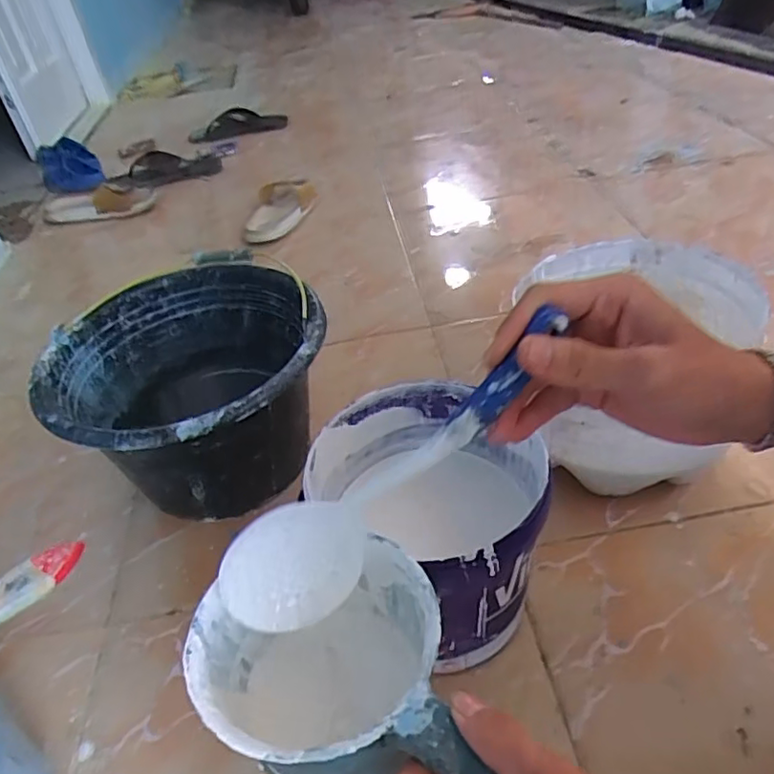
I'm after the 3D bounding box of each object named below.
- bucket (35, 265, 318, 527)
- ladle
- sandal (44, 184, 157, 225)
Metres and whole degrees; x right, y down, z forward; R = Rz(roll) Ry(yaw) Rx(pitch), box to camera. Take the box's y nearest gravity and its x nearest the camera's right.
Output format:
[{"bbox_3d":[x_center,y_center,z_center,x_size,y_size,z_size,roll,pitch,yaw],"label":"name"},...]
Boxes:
[{"bbox_3d":[-0.207,0.016,0.699,0.283,0.184,0.286,-5,41,4],"label":"bucket"},{"bbox_3d":[0.004,0.057,0.338,0.249,0.078,0.029,-42,36,20],"label":"ladle"},{"bbox_3d":[-0.657,-0.411,1.369,0.254,0.053,0.090,-4,41,4],"label":"sandal"}]

